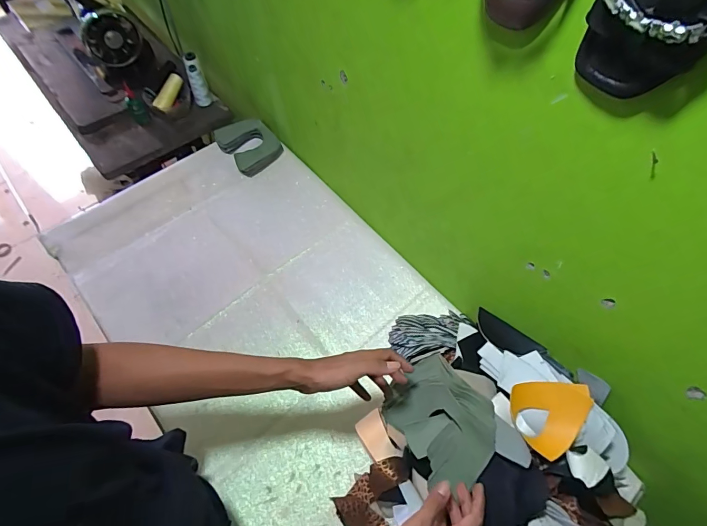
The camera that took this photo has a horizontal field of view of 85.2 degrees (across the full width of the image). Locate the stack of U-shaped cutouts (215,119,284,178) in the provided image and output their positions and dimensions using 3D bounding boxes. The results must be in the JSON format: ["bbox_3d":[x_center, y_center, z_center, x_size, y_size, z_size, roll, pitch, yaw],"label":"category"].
[{"bbox_3d":[-0.276,-0.314,1.027,0.133,0.046,0.154,-36,69,-21],"label":"stack of U-shaped cutouts"}]

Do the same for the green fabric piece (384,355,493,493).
[{"bbox_3d":[0.138,0.244,0.599,0.127,0.067,0.167,-29,67,-18],"label":"green fabric piece"}]

